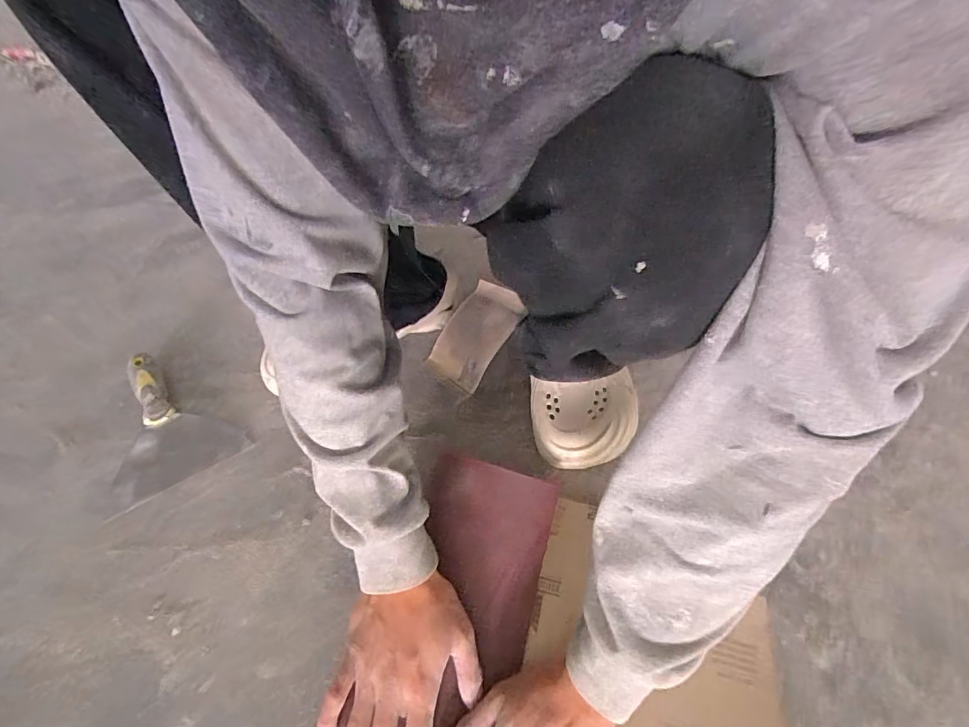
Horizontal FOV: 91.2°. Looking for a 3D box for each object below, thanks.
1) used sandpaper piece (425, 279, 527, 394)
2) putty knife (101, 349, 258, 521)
[{"bbox_3d":[-0.012,-0.038,0.569,0.104,0.010,0.127,32,87,48],"label":"used sandpaper piece"},{"bbox_3d":[-0.370,0.058,0.535,0.135,0.021,0.182,-30,56,-24],"label":"putty knife"}]

